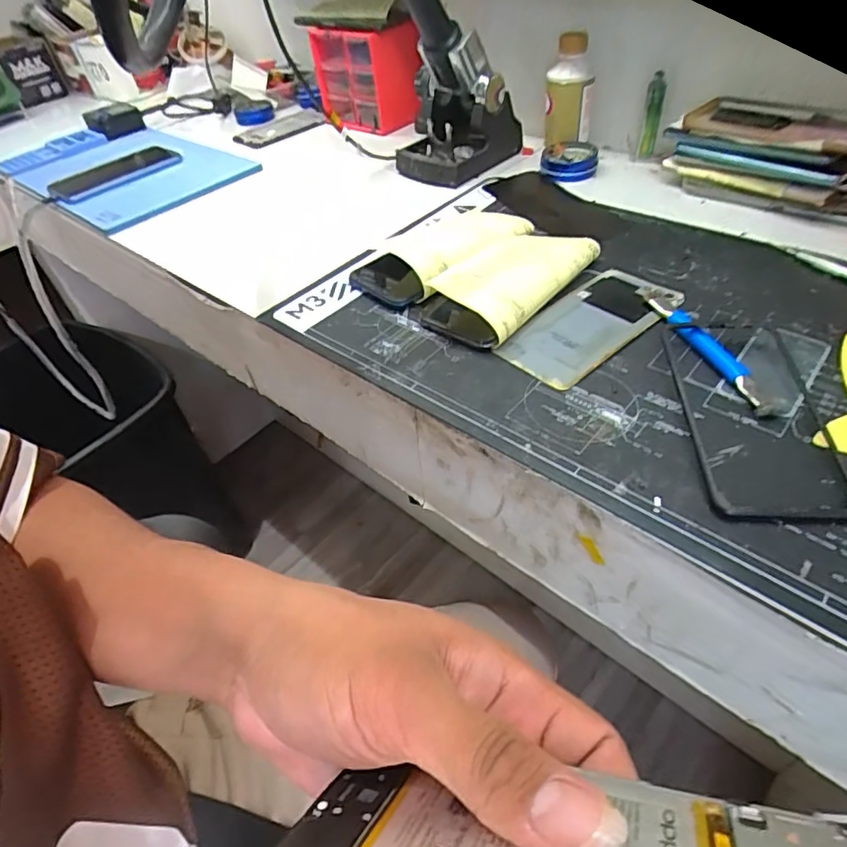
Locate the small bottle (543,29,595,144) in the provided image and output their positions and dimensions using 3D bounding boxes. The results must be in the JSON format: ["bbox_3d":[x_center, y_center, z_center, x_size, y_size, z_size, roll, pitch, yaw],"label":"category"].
[{"bbox_3d":[0.166,-0.368,0.620,0.052,0.119,0.044,6,46,13],"label":"small bottle"}]

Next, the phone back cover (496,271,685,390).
[{"bbox_3d":[0.126,-0.080,0.418,0.148,0.009,0.078,-34,51,-23],"label":"phone back cover"}]

